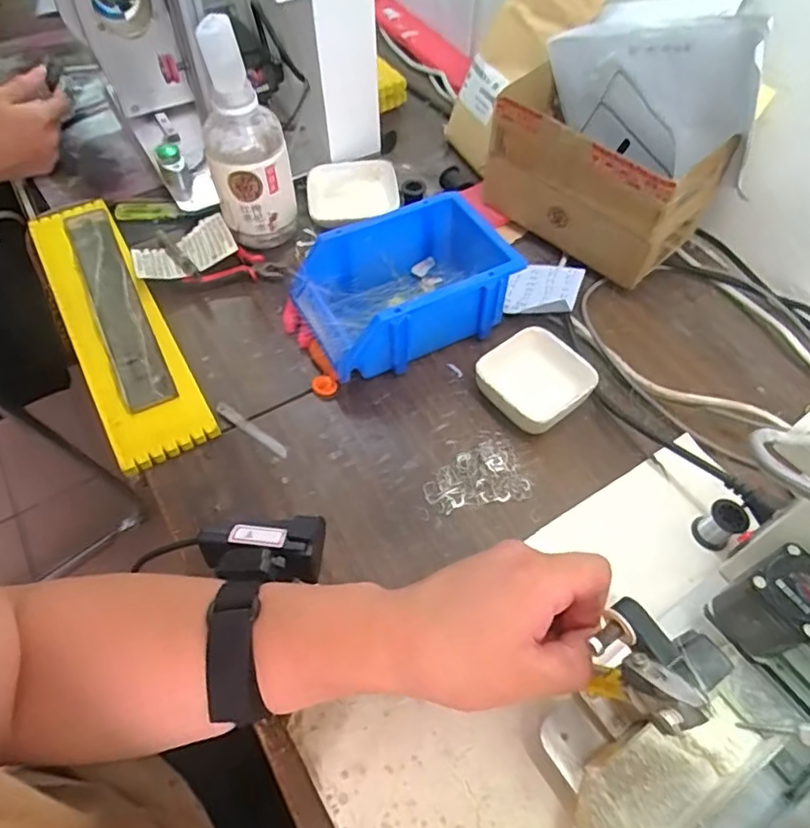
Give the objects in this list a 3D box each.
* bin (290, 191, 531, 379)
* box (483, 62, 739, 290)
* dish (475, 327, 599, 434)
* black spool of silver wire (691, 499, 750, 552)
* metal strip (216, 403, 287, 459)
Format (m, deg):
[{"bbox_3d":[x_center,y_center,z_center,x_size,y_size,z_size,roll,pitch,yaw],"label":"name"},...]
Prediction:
[{"bbox_3d":[0.007,-0.117,0.550,0.194,0.081,0.127,-19,58,-13],"label":"bin"},{"bbox_3d":[0.182,-0.226,0.589,0.199,0.130,0.103,38,64,22],"label":"box"},{"bbox_3d":[0.110,-0.028,0.515,0.080,0.033,0.083,-31,62,-19],"label":"dish"},{"bbox_3d":[0.232,0.082,0.442,0.024,0.035,0.026,0,56,0],"label":"black spool of silver wire"},{"bbox_3d":[-0.128,0.013,0.503,0.079,0.005,0.009,33,62,20],"label":"metal strip"}]

